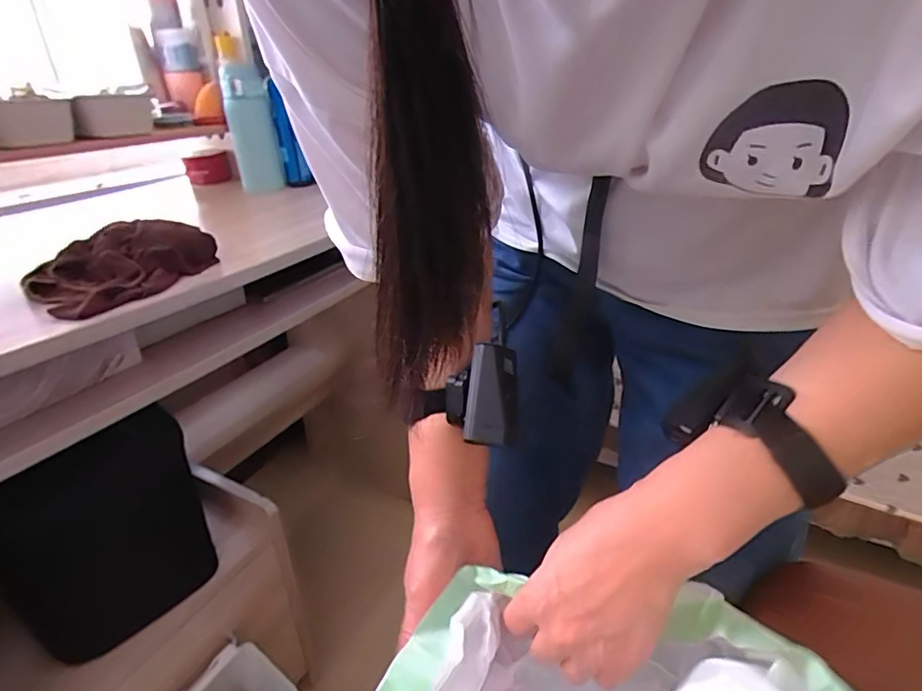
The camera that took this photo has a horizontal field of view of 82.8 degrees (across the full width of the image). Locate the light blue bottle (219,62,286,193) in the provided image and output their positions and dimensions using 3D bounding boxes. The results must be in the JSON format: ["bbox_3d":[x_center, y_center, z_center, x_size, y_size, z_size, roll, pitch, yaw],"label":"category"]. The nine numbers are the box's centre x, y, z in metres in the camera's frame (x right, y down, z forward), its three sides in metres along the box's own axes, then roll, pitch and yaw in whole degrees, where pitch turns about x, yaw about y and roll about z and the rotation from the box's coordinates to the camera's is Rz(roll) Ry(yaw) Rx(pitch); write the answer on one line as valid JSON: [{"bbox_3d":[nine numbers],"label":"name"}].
[{"bbox_3d":[-0.335,-0.349,0.844,0.070,0.180,0.058,-11,30,-18],"label":"light blue bottle"}]

